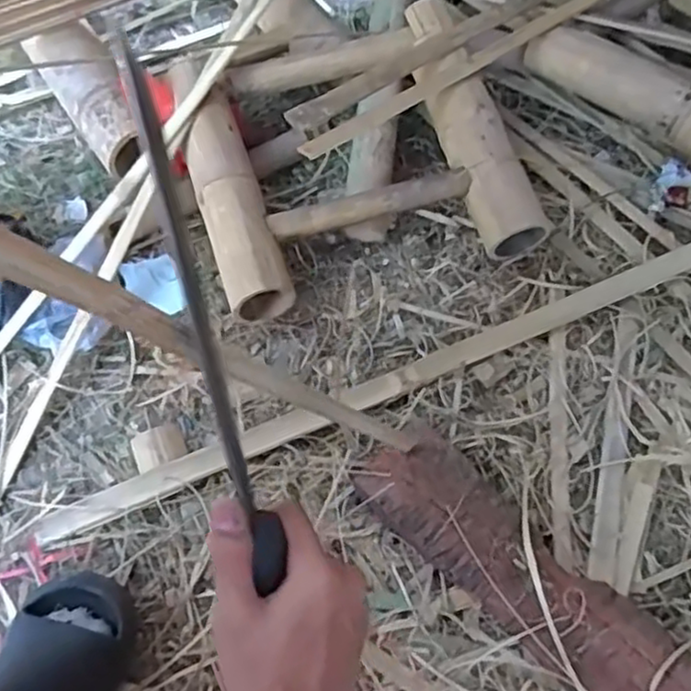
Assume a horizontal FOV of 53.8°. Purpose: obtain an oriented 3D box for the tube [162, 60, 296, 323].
[{"bbox_3d":[-0.165,-0.219,0.927,0.085,0.091,0.386,-17,63,-8],"label":"tube"}]

